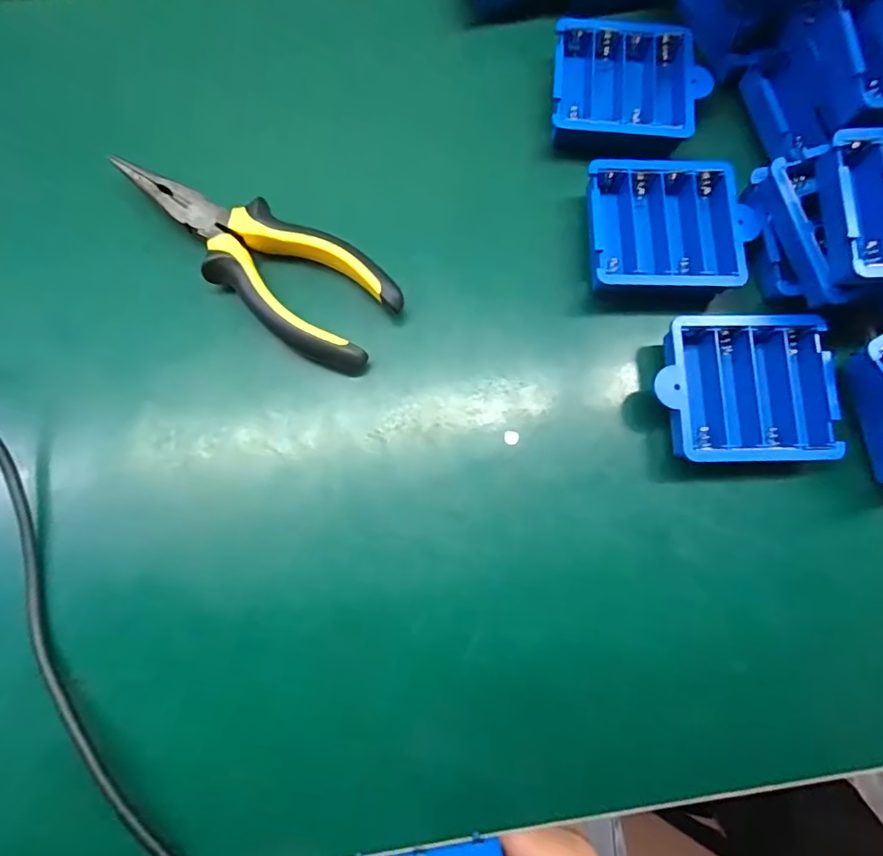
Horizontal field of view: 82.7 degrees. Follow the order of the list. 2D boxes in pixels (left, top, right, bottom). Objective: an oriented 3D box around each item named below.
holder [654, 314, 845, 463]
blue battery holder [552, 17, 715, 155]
[{"bbox_3d":[0.133,-0.016,0.226,0.075,0.022,0.064,-1,78,0],"label":"holder"},{"bbox_3d":[0.093,-0.169,0.256,0.073,0.022,0.071,5,78,1],"label":"blue battery holder"}]

